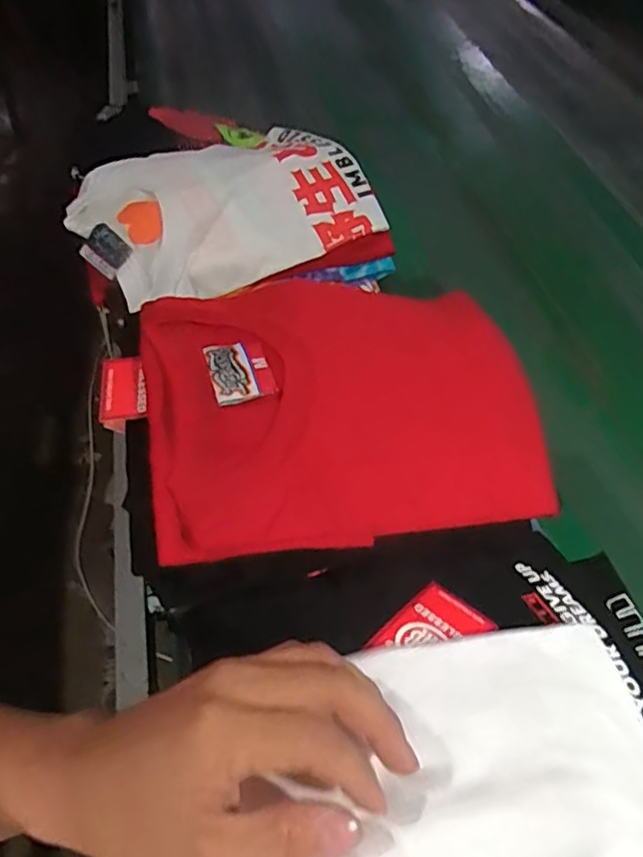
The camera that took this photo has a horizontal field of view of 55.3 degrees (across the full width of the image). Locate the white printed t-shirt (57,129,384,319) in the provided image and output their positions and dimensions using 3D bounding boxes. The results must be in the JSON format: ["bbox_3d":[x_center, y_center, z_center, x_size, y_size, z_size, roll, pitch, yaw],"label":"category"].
[{"bbox_3d":[-0.106,-0.236,0.642,0.293,0.071,0.199,-19,54,-18],"label":"white printed t-shirt"}]

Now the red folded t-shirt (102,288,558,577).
[{"bbox_3d":[0.006,-0.013,0.437,0.299,0.093,0.208,-7,51,-9],"label":"red folded t-shirt"}]

